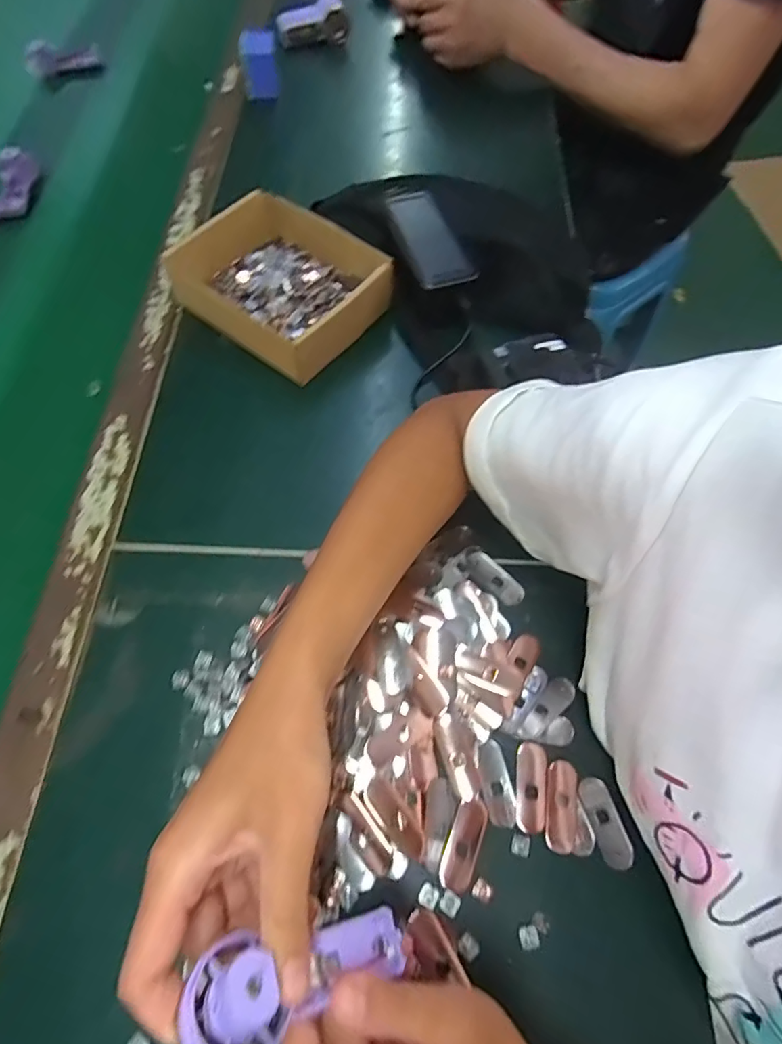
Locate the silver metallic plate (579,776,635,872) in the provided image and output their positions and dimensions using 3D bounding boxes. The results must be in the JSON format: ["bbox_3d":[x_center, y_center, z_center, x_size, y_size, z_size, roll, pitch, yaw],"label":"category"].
[{"bbox_3d":[0.134,0.186,0.330,0.018,0.004,0.050,-14,65,-8],"label":"silver metallic plate"}]

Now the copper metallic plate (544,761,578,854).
[{"bbox_3d":[0.107,0.177,0.332,0.019,0.004,0.051,12,64,5],"label":"copper metallic plate"}]

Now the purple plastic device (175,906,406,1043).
[{"bbox_3d":[-0.035,0.184,0.215,0.028,0.092,0.037,-27,58,36],"label":"purple plastic device"}]

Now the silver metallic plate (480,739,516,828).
[{"bbox_3d":[0.066,0.165,0.336,0.018,0.004,0.049,-9,65,-5],"label":"silver metallic plate"}]

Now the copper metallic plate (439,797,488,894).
[{"bbox_3d":[0.045,0.194,0.321,0.019,0.004,0.049,22,66,10],"label":"copper metallic plate"}]

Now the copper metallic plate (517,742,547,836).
[{"bbox_3d":[0.089,0.168,0.335,0.018,0.004,0.050,7,64,3],"label":"copper metallic plate"}]

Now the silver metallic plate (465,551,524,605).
[{"bbox_3d":[0.077,0.041,0.396,0.021,0.005,0.049,-41,71,-18],"label":"silver metallic plate"}]

